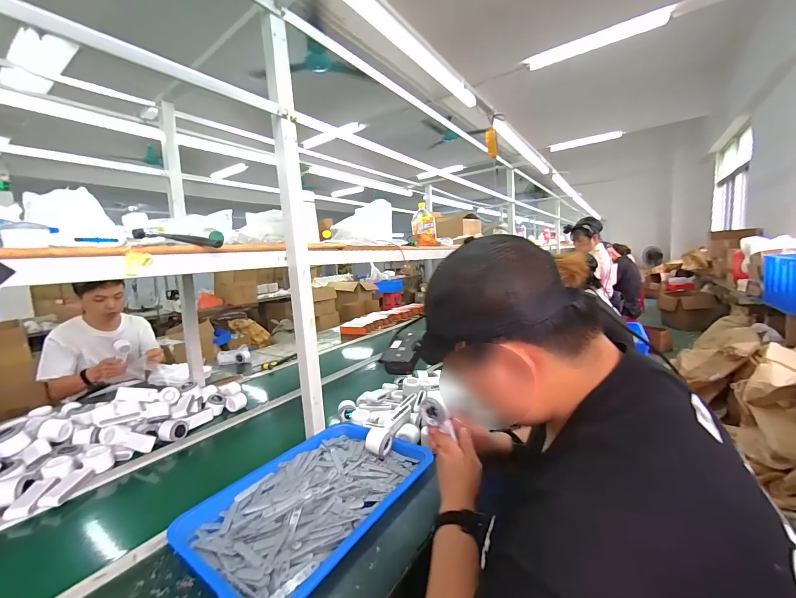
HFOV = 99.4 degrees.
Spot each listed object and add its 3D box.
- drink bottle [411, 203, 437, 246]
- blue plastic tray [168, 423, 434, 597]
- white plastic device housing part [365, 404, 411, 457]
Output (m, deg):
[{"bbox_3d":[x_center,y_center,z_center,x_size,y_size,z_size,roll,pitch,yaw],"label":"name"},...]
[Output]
[{"bbox_3d":[0.122,-0.344,1.585,0.106,0.184,0.070,-4,7,-4],"label":"drink bottle"},{"bbox_3d":[-0.183,0.414,0.720,0.355,0.049,0.453,2,9,36],"label":"blue plastic tray"},{"bbox_3d":[-0.021,0.346,0.895,0.044,0.054,0.166,2,21,36],"label":"white plastic device housing part"}]

